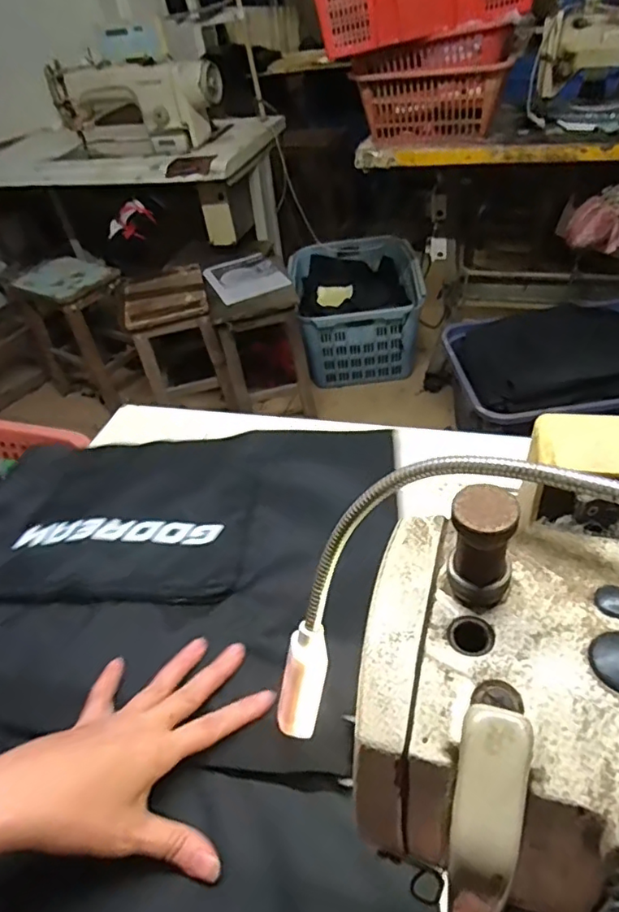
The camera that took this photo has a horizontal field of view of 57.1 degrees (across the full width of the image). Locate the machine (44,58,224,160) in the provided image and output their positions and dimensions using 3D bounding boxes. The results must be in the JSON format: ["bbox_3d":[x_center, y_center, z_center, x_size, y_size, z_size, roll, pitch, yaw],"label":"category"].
[{"bbox_3d":[-0.500,-0.997,1.636,0.510,0.214,0.223,21,50,30],"label":"machine"}]

